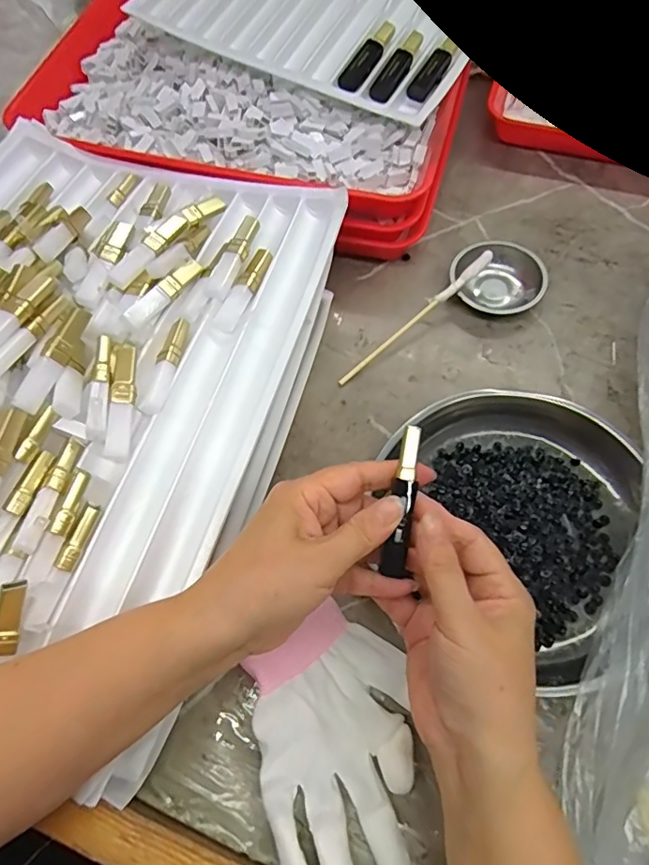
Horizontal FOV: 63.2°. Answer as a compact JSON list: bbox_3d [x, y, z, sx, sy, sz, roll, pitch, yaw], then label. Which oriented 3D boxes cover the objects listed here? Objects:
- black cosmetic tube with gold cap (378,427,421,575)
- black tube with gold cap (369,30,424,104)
[{"bbox_3d":[0.043,0.037,0.289,0.014,0.011,0.081,9,86,7],"label":"black cosmetic tube with gold cap"},{"bbox_3d":[0.068,-0.332,0.481,0.021,0.014,0.088,28,69,16],"label":"black tube with gold cap"}]

